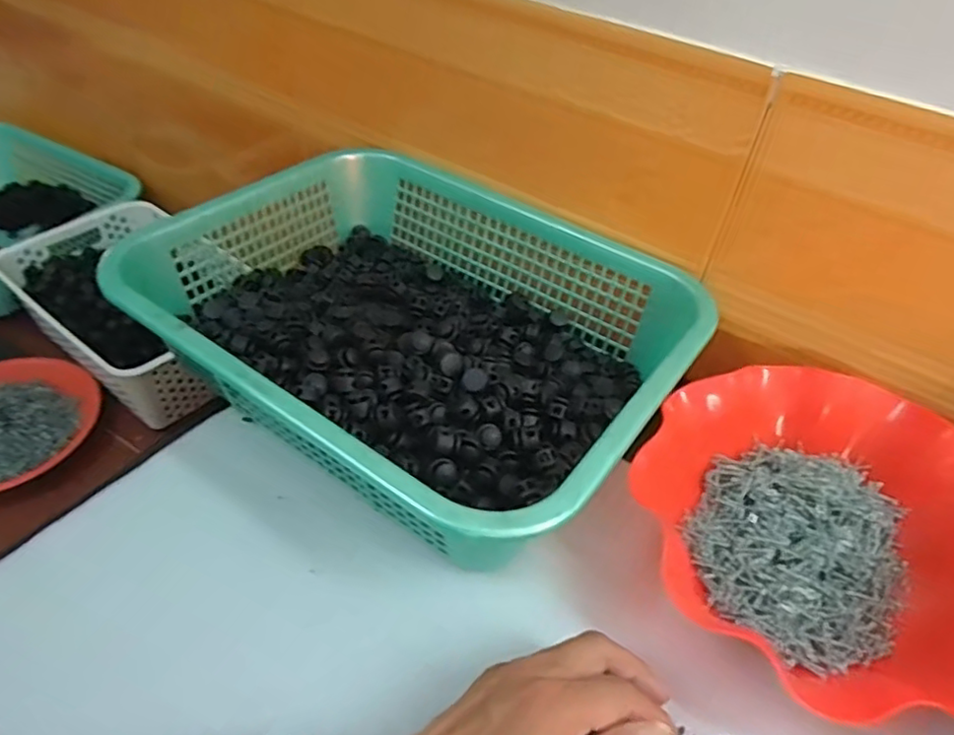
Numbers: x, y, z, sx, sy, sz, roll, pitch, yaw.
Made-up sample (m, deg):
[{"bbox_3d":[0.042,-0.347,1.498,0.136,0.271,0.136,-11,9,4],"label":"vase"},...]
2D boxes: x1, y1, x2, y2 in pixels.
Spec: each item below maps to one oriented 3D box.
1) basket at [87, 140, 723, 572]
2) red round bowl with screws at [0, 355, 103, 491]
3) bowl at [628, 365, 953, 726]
[{"bbox_3d":[-0.053,-0.038,0.492,0.387,0.096,0.281,29,50,22],"label":"basket"},{"bbox_3d":[-0.551,0.052,0.733,0.200,0.070,0.218,2,46,-2],"label":"red round bowl with screws"},{"bbox_3d":[0.214,0.098,0.402,0.201,0.070,0.226,-32,56,-30],"label":"bowl"}]

